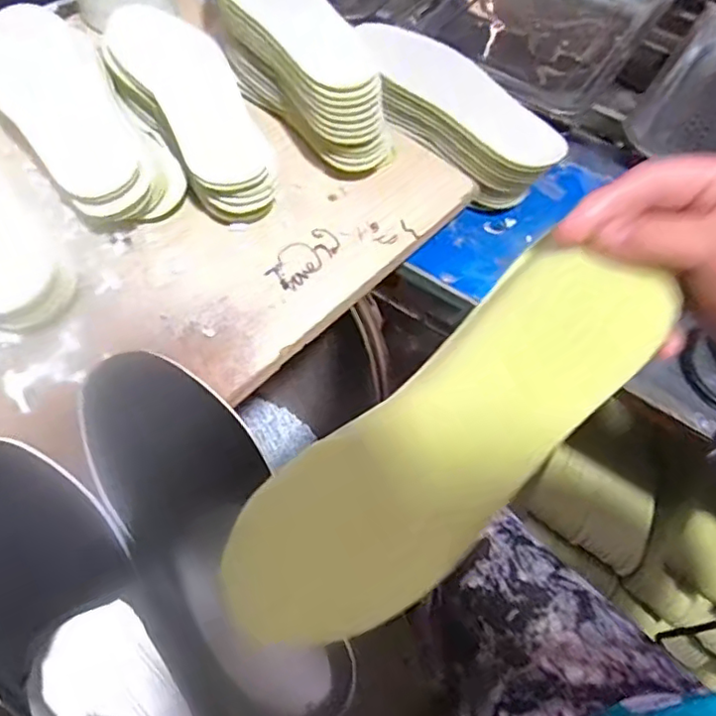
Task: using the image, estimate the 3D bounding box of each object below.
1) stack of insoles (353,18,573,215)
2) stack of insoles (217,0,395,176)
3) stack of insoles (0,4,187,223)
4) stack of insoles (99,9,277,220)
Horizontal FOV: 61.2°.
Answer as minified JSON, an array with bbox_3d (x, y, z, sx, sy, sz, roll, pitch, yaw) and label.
[{"bbox_3d":[0.095,-0.254,0.625,0.101,0.067,0.254,-31,65,-22],"label":"stack of insoles"},{"bbox_3d":[-0.055,-0.287,0.577,0.089,0.088,0.250,-25,76,-19],"label":"stack of insoles"},{"bbox_3d":[-0.258,-0.216,0.547,0.095,0.068,0.249,-32,65,-22],"label":"stack of insoles"},{"bbox_3d":[-0.159,-0.223,0.567,0.098,0.071,0.256,-21,61,-17],"label":"stack of insoles"}]

